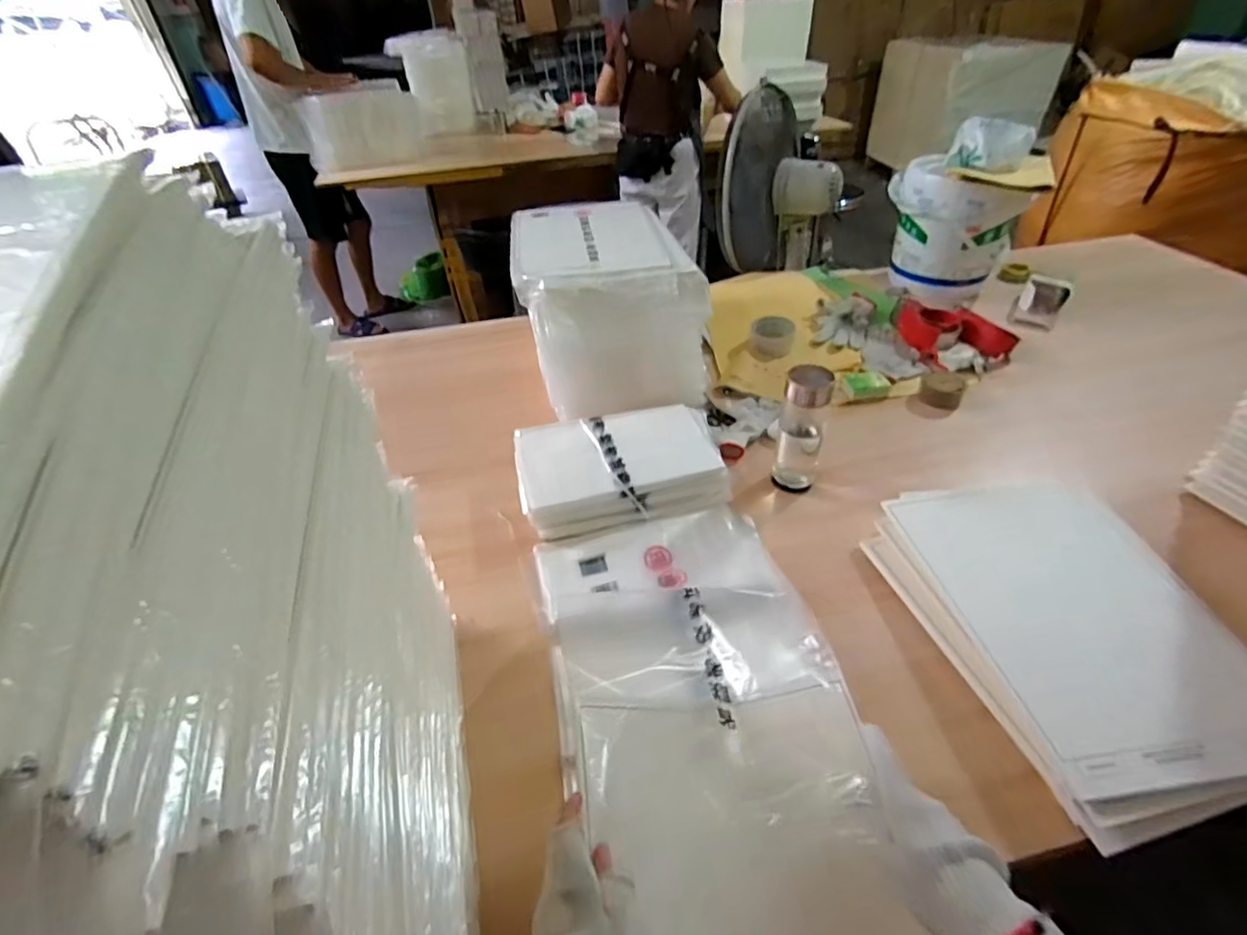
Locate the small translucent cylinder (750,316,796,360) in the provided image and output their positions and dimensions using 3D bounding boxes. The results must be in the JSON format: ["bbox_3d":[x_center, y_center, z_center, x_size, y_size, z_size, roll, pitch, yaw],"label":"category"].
[{"bbox_3d":[0.304,-0.268,1.187,0.091,0.050,0.095,14,44,18],"label":"small translucent cylinder"}]

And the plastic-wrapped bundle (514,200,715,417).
[{"bbox_3d":[-0.048,-0.331,1.149,0.310,0.230,0.482,-10,42,-8],"label":"plastic-wrapped bundle"}]

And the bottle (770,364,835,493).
[{"bbox_3d":[0.260,-0.050,0.843,0.067,0.184,0.064,10,43,14],"label":"bottle"}]

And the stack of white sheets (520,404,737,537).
[{"bbox_3d":[-0.005,-0.011,0.895,0.311,0.080,0.207,-10,42,-9],"label":"stack of white sheets"}]

